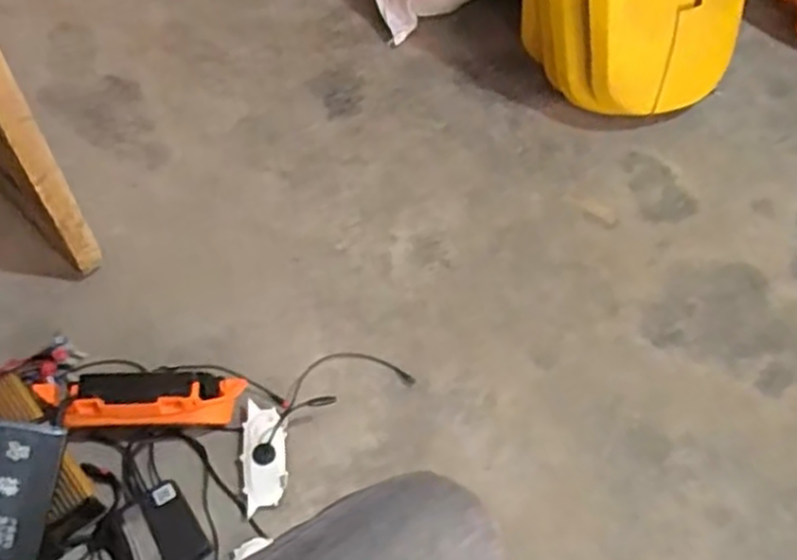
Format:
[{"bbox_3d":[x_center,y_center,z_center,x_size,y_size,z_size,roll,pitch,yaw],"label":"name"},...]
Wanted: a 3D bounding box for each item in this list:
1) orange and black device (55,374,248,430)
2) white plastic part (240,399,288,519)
[{"bbox_3d":[-0.315,0.158,0.980,0.219,0.077,0.088,-7,56,-6],"label":"orange and black device"},{"bbox_3d":[-0.176,0.227,0.964,0.056,0.026,0.140,-5,56,-5],"label":"white plastic part"}]

